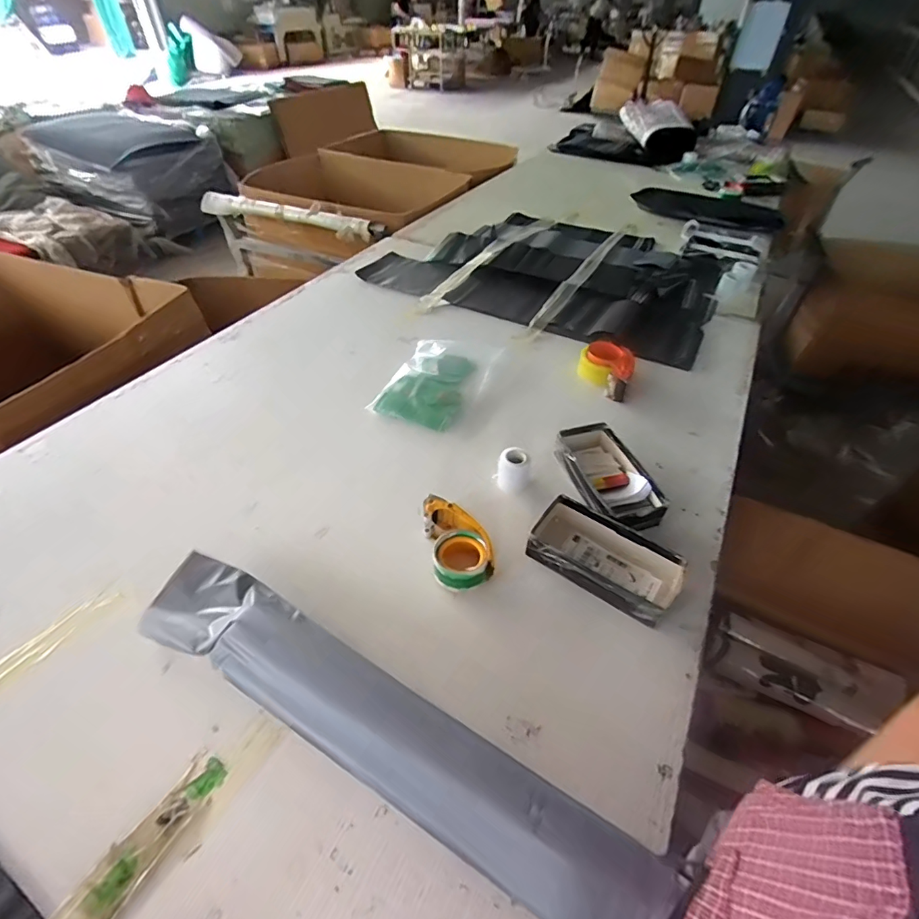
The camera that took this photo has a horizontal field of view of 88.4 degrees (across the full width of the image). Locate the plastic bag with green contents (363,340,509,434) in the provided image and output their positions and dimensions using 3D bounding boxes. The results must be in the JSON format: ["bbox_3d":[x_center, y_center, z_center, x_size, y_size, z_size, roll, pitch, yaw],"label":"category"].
[{"bbox_3d":[-0.044,-0.182,1.061,0.194,0.038,0.313,17,47,15],"label":"plastic bag with green contents"}]

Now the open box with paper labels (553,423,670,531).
[{"bbox_3d":[0.260,0.035,0.835,0.123,0.055,0.225,-11,46,-12],"label":"open box with paper labels"}]

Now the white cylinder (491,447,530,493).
[{"bbox_3d":[0.094,0.024,0.838,0.058,0.074,0.052,-6,45,-7],"label":"white cylinder"}]

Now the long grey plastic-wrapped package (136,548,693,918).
[{"bbox_3d":[-0.115,0.287,0.535,0.682,0.059,0.116,22,48,23],"label":"long grey plastic-wrapped package"}]

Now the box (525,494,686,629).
[{"bbox_3d":[0.217,0.148,0.723,0.222,0.053,0.114,26,50,23],"label":"box"}]

